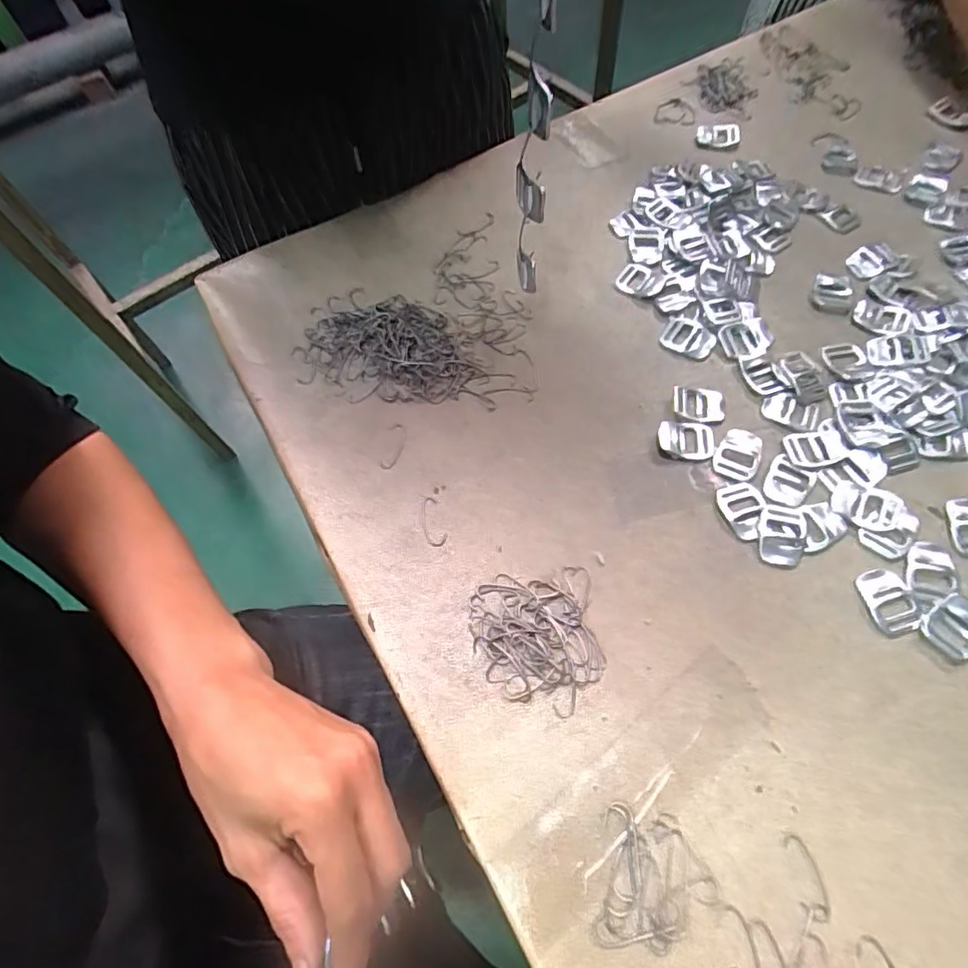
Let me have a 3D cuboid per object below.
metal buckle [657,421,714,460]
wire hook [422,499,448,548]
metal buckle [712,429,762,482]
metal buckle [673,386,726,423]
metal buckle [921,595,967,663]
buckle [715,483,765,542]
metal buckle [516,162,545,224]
[{"bbox_3d":[0.143,-0.032,0.387,0.040,0.006,0.028,2,64,4],"label":"metal buckle"},{"bbox_3d":[-0.035,0.026,0.376,0.014,0.004,0.037,-17,64,-5],"label":"wire hook"},{"bbox_3d":[0.176,-0.021,0.380,0.027,0.004,0.039,24,67,14],"label":"metal buckle"},{"bbox_3d":[0.156,-0.058,0.400,0.037,0.006,0.027,10,64,8],"label":"metal buckle"},{"bbox_3d":[0.279,0.083,0.325,0.041,0.004,0.029,-38,68,-15],"label":"metal buckle"},{"bbox_3d":[0.170,0.018,0.361,0.030,0.004,0.038,-11,63,-3],"label":"buckle"},{"bbox_3d":[0.030,-0.192,0.364,0.010,0.029,0.032,-18,65,-8],"label":"metal buckle"}]

